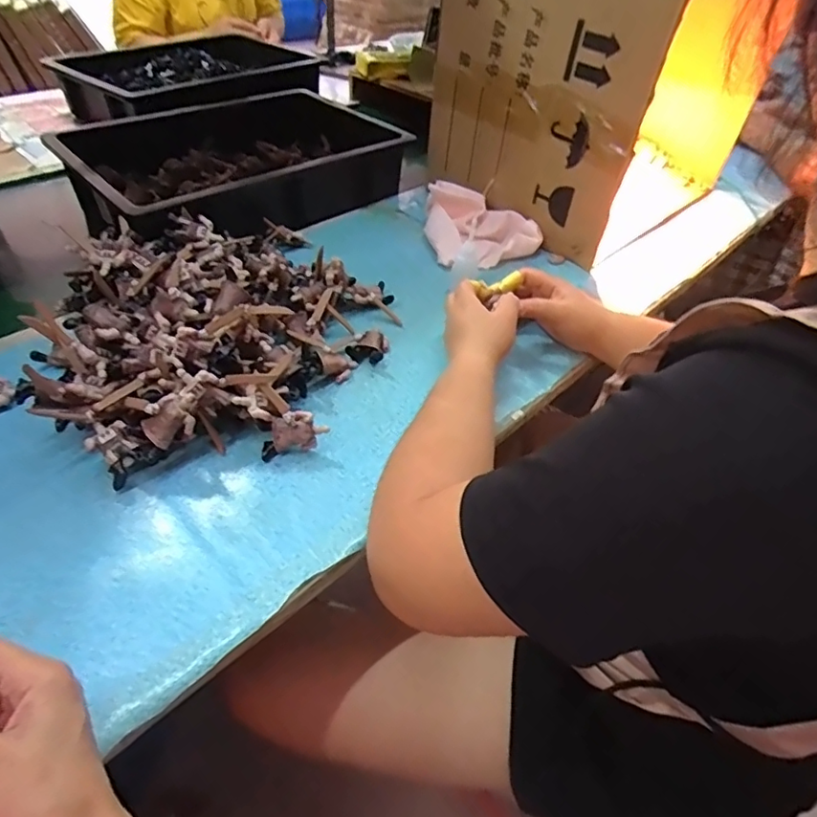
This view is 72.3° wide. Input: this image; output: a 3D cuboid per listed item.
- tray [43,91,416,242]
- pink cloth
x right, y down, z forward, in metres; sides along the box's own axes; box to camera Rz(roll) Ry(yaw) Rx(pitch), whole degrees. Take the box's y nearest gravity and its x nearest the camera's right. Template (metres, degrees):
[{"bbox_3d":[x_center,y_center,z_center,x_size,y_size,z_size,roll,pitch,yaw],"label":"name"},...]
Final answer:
[{"bbox_3d":[-0.256,-0.370,0.847,0.424,0.084,0.380,-32,54,-33],"label":"tray"},{"bbox_3d":[0.093,-0.258,0.789,0.151,0.072,0.147,-12,46,-17],"label":"pink cloth"}]

